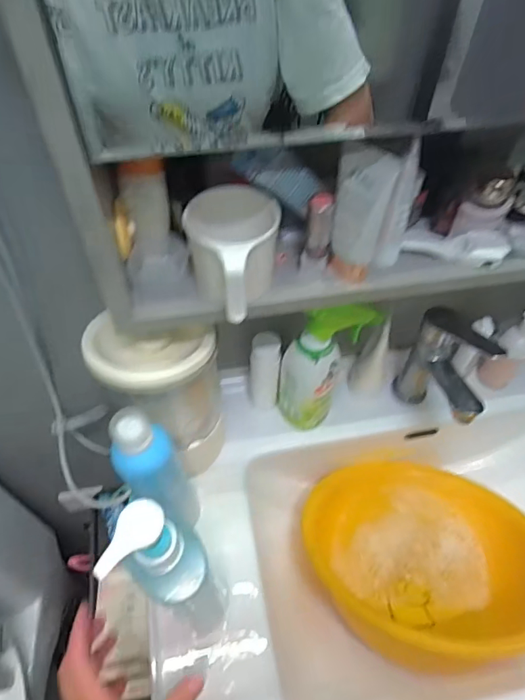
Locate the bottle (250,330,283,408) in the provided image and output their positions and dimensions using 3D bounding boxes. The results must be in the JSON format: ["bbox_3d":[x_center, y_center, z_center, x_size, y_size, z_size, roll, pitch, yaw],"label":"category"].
[{"bbox_3d":[0.003,0.031,0.652,0.039,0.136,0.031,1,53,0],"label":"bottle"}]

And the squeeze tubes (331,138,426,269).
[{"bbox_3d":[0.091,-0.118,0.401,0.057,0.116,0.052,27,58,18],"label":"squeeze tubes"}]

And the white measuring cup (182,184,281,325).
[{"bbox_3d":[-0.024,-0.078,0.398,0.076,0.075,0.096,-3,53,-3],"label":"white measuring cup"}]

